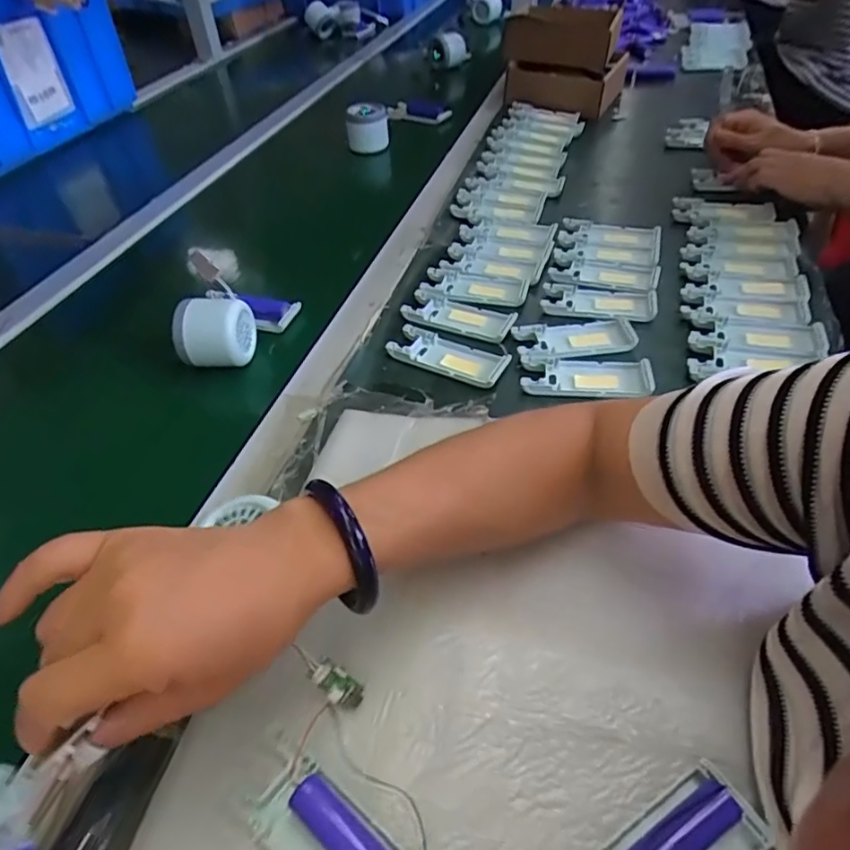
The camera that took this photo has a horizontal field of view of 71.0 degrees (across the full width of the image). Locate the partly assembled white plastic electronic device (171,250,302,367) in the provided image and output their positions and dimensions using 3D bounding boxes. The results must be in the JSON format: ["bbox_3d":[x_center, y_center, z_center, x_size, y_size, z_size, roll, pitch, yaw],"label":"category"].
[{"bbox_3d":[-0.168,-0.098,0.530,0.083,0.058,0.101,-3,44,2],"label":"partly assembled white plastic electronic device"}]

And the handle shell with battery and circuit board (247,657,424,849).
[{"bbox_3d":[-0.033,0.171,0.275,0.099,0.025,0.076,27,52,28],"label":"handle shell with battery and circuit board"}]

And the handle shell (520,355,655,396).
[{"bbox_3d":[0.133,-0.042,0.495,0.103,0.010,0.041,0,44,5],"label":"handle shell"}]

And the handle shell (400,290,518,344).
[{"bbox_3d":[0.033,-0.104,0.561,0.102,0.011,0.047,17,48,21],"label":"handle shell"}]

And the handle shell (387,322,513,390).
[{"bbox_3d":[0.021,-0.062,0.522,0.105,0.011,0.045,20,50,24],"label":"handle shell"}]

